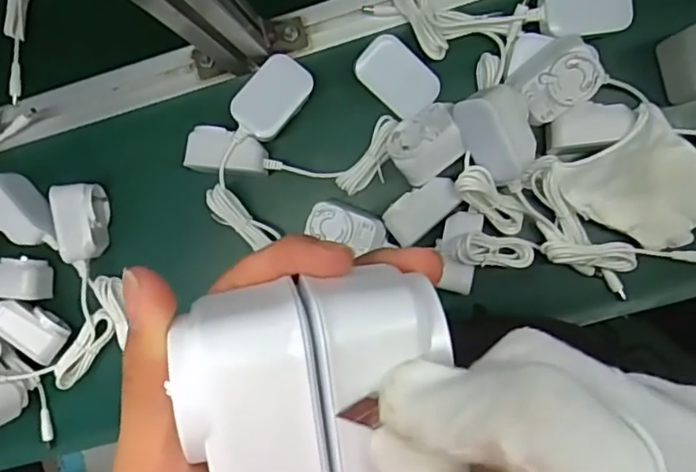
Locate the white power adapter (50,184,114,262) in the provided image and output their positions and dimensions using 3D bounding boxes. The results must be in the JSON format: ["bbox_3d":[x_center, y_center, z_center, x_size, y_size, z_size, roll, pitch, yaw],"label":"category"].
[{"bbox_3d":[-0.240,-0.012,0.565,0.037,0.043,0.067,-10,91,6],"label":"white power adapter"}]

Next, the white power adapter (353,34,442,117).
[{"bbox_3d":[0.041,-0.135,0.529,0.069,0.027,0.047,40,93,-13],"label":"white power adapter"}]

